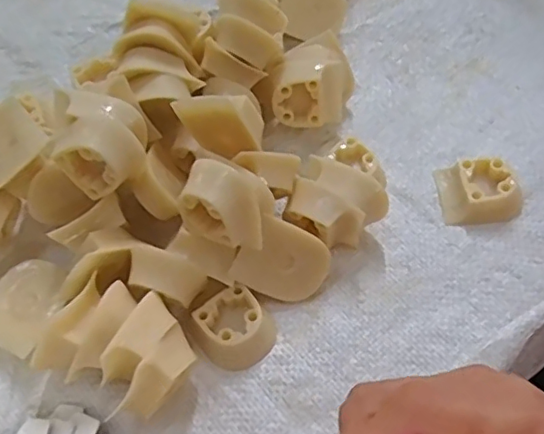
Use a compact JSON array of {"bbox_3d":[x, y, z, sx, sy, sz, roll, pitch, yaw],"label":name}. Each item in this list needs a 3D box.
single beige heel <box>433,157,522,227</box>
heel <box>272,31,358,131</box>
[{"bbox_3d":[0.120,-0.014,0.322,0.045,0.020,0.036,1,60,1],"label":"single beige heel"},{"bbox_3d":[0.026,-0.077,0.347,0.042,0.042,0.051,13,61,7],"label":"heel"}]

